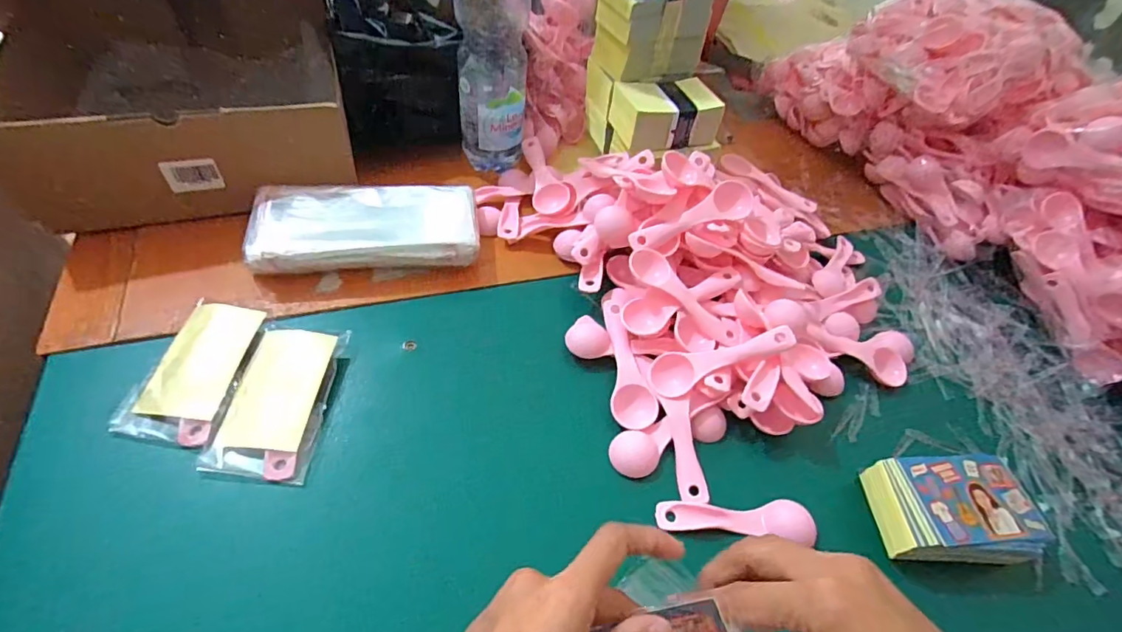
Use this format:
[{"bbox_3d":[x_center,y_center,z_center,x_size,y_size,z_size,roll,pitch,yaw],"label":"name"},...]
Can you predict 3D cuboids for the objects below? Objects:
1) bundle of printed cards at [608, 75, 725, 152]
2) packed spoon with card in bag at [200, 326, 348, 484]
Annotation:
[{"bbox_3d":[0.103,-0.200,0.507,0.093,0.044,0.072,-12,56,-18],"label":"bundle of printed cards"},{"bbox_3d":[-0.205,0.059,0.374,0.067,0.011,0.114,6,50,-1],"label":"packed spoon with card in bag"}]

